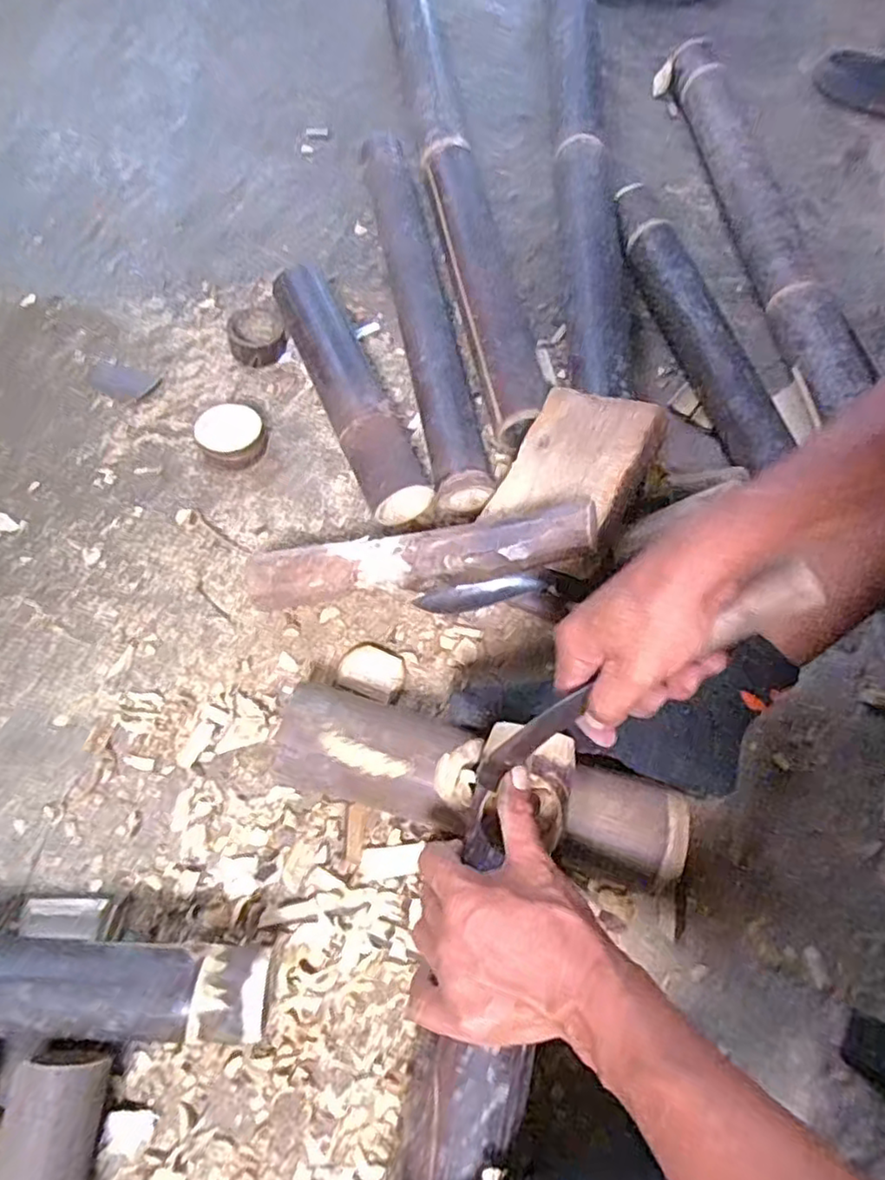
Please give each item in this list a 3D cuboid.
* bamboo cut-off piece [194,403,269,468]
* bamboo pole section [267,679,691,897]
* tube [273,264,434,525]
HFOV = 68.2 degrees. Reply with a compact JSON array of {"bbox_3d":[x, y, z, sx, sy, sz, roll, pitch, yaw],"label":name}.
[{"bbox_3d":[-0.202,-0.151,0.637,0.064,0.034,0.055,-25,71,-16],"label":"bamboo cut-off piece"},{"bbox_3d":[0.028,0.147,0.502,0.311,0.066,0.083,17,65,1],"label":"bamboo pole section"},{"bbox_3d":[-0.096,-0.208,0.659,0.067,0.065,0.315,-21,70,-14],"label":"tube"}]

